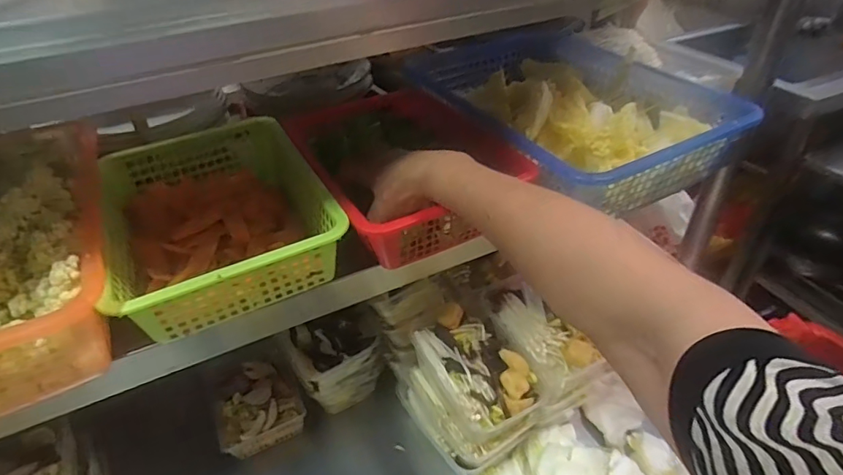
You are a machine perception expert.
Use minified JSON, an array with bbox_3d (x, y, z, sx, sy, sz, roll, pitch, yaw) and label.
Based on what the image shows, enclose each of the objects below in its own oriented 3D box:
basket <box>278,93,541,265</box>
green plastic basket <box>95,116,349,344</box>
[{"bbox_3d":[-0.017,-0.073,0.543,0.196,0.063,0.231,-21,42,-22],"label":"basket"},{"bbox_3d":[-0.207,-0.028,0.502,0.190,0.071,0.268,-20,42,-20],"label":"green plastic basket"}]

